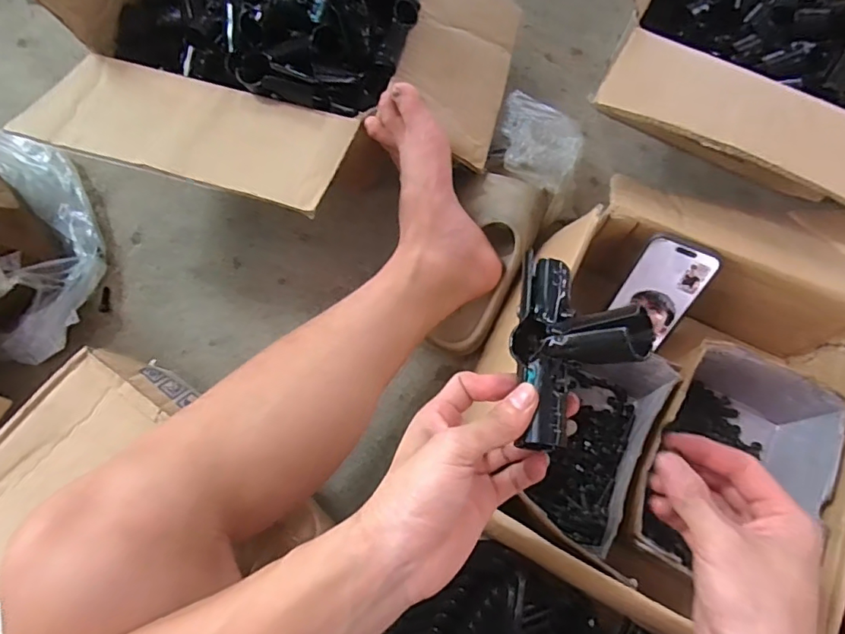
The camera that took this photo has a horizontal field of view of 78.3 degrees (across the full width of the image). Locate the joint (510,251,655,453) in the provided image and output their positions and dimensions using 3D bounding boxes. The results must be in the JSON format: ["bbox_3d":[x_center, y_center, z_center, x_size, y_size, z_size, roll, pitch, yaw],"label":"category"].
[{"bbox_3d":[0.096,0.015,0.313,0.076,0.059,0.127,12,72,3],"label":"joint"}]

